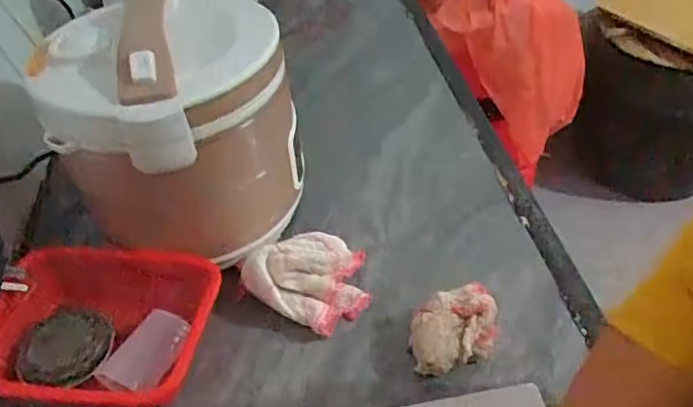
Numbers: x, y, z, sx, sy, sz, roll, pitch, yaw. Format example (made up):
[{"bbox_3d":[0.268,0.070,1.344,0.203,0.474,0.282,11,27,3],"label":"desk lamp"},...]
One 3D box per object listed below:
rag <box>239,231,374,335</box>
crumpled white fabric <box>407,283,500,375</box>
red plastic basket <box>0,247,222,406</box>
[{"bbox_3d":[-0.039,0.072,0.571,0.116,0.060,0.085,-7,43,-3],"label":"rag"},{"bbox_3d":[0.095,0.112,0.527,0.084,0.049,0.058,-20,45,-17],"label":"crumpled white fabric"},{"bbox_3d":[-0.224,0.111,0.534,0.197,0.066,0.137,0,43,4],"label":"red plastic basket"}]

